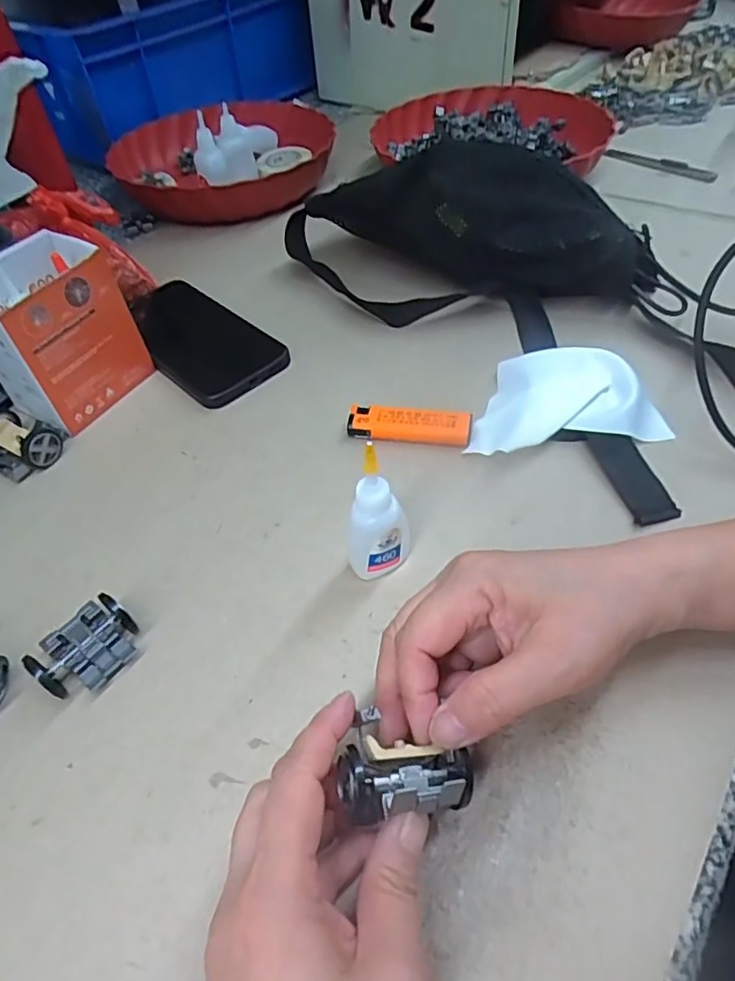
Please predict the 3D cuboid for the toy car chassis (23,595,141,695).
[{"bbox_3d":[-0.143,0.076,0.297,0.042,0.022,0.047,32,59,28],"label":"toy car chassis"}]

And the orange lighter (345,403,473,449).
[{"bbox_3d":[0.027,-0.042,0.391,0.080,0.015,0.023,8,51,13],"label":"orange lighter"}]

